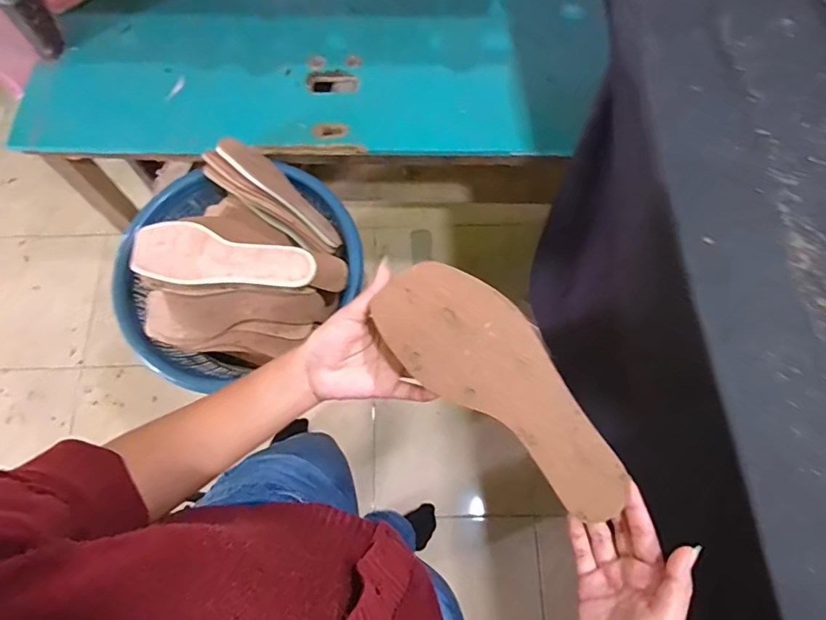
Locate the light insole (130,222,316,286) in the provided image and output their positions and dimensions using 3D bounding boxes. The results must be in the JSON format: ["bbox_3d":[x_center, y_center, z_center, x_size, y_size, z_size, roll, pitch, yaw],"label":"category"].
[{"bbox_3d":[-0.263,-0.068,0.670,0.241,0.017,0.081,10,82,-5],"label":"light insole"}]

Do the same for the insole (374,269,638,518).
[{"bbox_3d":[0.072,0.058,0.354,0.230,0.035,0.079,44,78,2],"label":"insole"}]

